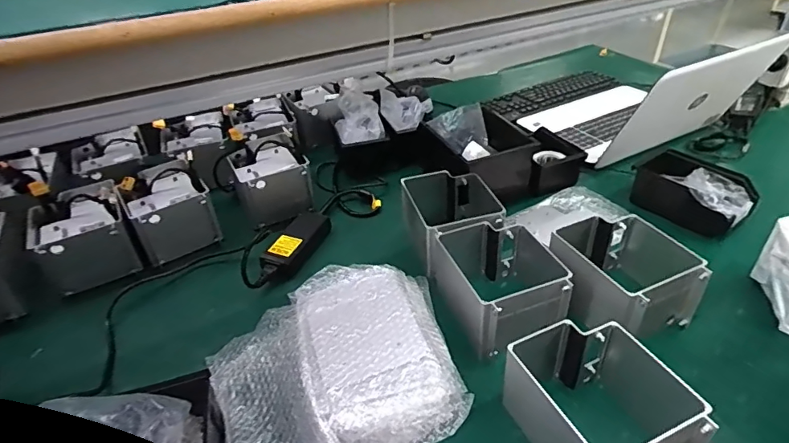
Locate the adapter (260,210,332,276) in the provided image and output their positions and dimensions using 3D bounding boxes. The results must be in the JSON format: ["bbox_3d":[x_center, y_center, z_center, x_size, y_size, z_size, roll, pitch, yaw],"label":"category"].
[{"bbox_3d":[-0.167,0.039,0.802,0.056,0.040,0.167,10,39,19],"label":"adapter"}]

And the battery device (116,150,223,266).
[{"bbox_3d":[-0.395,-0.020,0.820,0.135,0.107,0.142,-27,42,-27],"label":"battery device"}]

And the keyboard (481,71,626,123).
[{"bbox_3d":[0.430,-0.341,1.243,0.358,0.037,0.144,-20,39,-19],"label":"keyboard"}]

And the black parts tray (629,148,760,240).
[{"bbox_3d":[0.520,-0.058,0.813,0.132,0.085,0.170,-27,42,-27],"label":"black parts tray"}]

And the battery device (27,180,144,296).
[{"bbox_3d":[-0.505,0.023,0.772,0.127,0.100,0.144,-21,40,-21],"label":"battery device"}]

